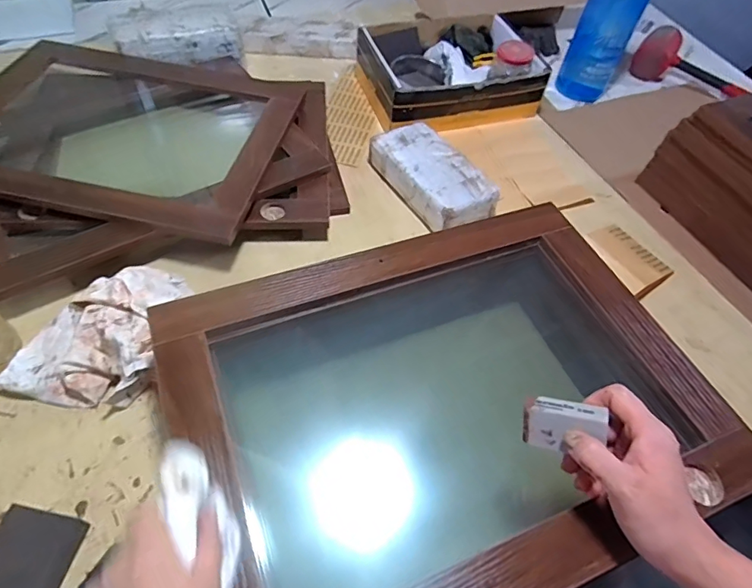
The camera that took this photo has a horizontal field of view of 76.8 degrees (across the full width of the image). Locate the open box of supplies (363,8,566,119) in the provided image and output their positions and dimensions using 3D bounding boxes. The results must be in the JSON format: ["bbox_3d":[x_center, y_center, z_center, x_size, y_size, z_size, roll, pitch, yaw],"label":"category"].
[{"bbox_3d":[0.134,-0.430,0.896,0.301,0.099,0.242,-13,58,-14],"label":"open box of supplies"}]

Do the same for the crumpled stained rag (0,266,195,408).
[{"bbox_3d":[-0.318,0.037,0.558,0.180,0.062,0.173,4,55,-3],"label":"crumpled stained rag"}]

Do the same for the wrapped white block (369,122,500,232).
[{"bbox_3d":[0.090,-0.186,0.752,0.111,0.062,0.212,-25,61,-21],"label":"wrapped white block"}]

